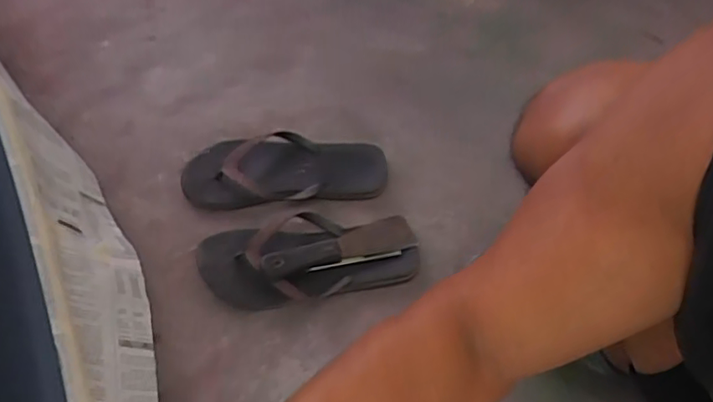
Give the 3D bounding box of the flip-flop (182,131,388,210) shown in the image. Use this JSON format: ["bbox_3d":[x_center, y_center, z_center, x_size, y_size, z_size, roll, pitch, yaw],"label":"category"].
[{"bbox_3d":[-0.096,-0.047,0.816,0.278,0.049,0.109,-3,59,-6],"label":"flip-flop"}]

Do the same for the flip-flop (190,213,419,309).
[{"bbox_3d":[-0.058,0.068,0.744,0.261,0.043,0.112,-12,60,-11],"label":"flip-flop"}]

